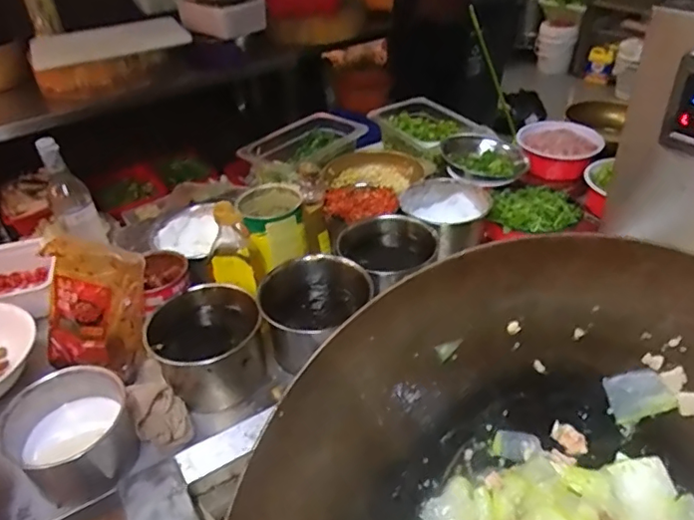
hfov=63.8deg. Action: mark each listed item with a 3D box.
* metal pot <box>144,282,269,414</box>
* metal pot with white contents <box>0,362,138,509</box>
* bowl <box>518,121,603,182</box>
[{"bbox_3d":[-0.188,0.122,0.763,0.139,0.117,0.143,-3,37,2],"label":"metal pot"},{"bbox_3d":[-0.319,0.210,0.659,0.126,0.091,0.134,-3,37,2],"label":"metal pot with white contents"},{"bbox_3d":[0.427,-0.226,1.134,0.154,0.064,0.150,-3,37,2],"label":"bowl"}]

